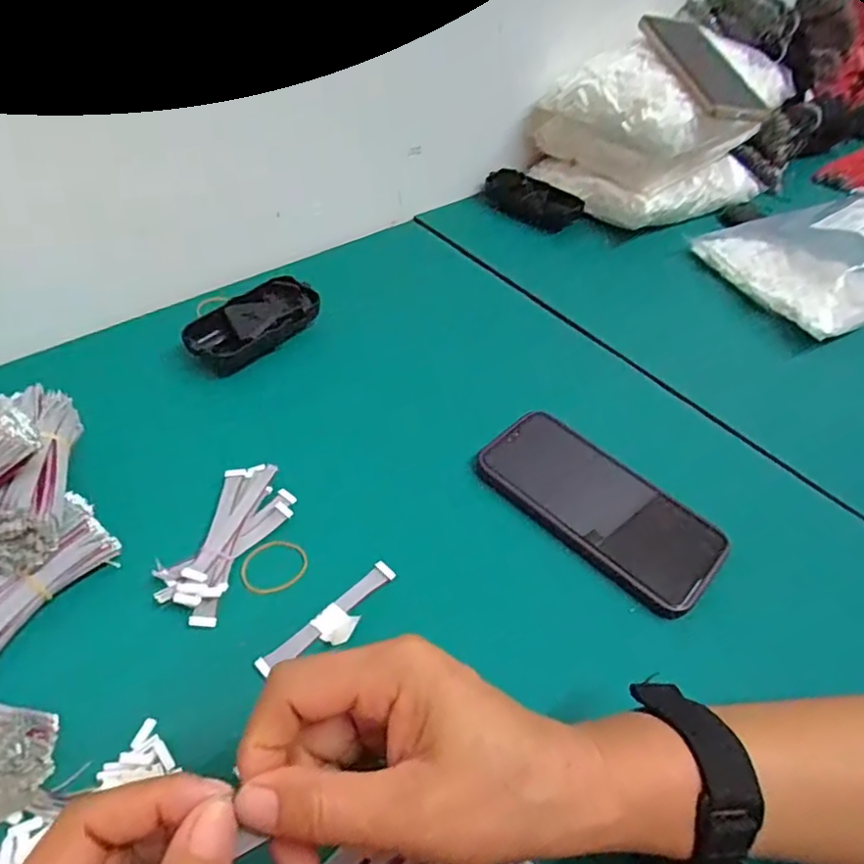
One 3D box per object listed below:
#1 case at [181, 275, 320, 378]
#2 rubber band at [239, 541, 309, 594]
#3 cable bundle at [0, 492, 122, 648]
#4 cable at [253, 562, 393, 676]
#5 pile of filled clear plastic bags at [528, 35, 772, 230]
[{"bbox_3d":[-0.143,-0.088,0.474,0.050,0.024,0.109,32,52,21],"label":"case"},{"bbox_3d":[-0.094,0.080,0.349,0.038,0.005,0.032,-18,63,-19],"label":"rubber band"},{"bbox_3d":[-0.215,0.077,0.304,0.039,0.026,0.095,26,50,16],"label":"cable bundle"},{"bbox_3d":[-0.054,0.107,0.327,0.024,0.010,0.088,38,55,25],"label":"cable"},{"bbox_3d":[0.261,-0.350,0.674,0.228,0.130,0.186,-26,56,-27],"label":"pile of filled clear plastic bags"}]

